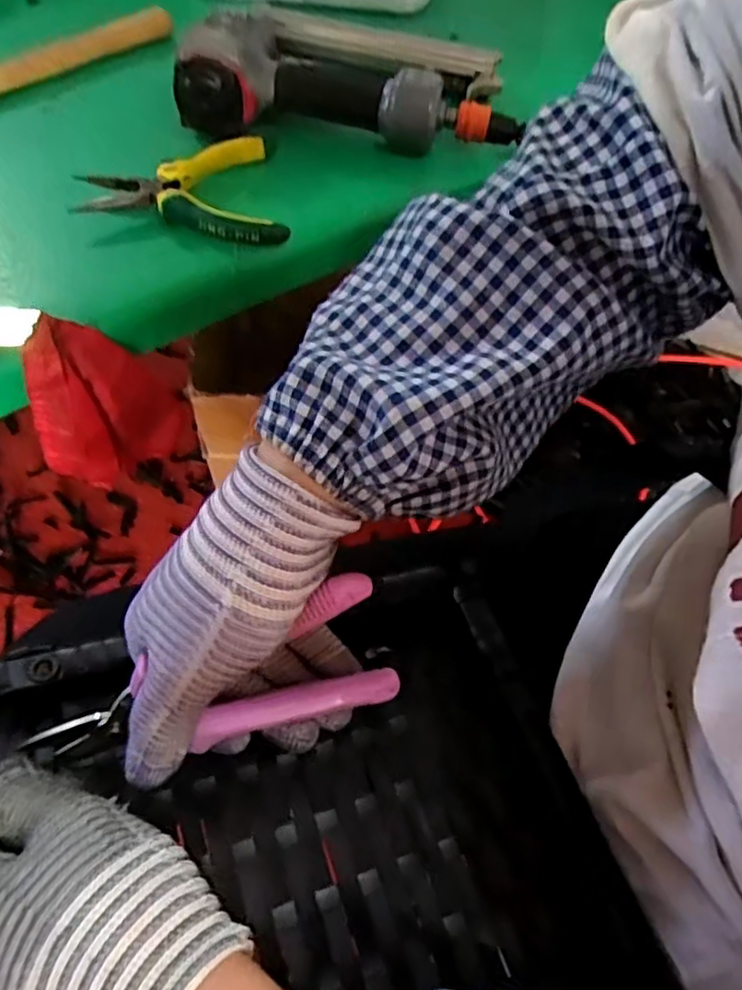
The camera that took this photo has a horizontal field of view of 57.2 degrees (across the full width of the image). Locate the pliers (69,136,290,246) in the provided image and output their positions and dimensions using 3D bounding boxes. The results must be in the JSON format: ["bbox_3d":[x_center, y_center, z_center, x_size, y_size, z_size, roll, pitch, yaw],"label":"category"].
[{"bbox_3d":[-0.132,-0.205,0.473,0.131,0.020,0.093,-15,60,-7],"label":"pliers"}]

